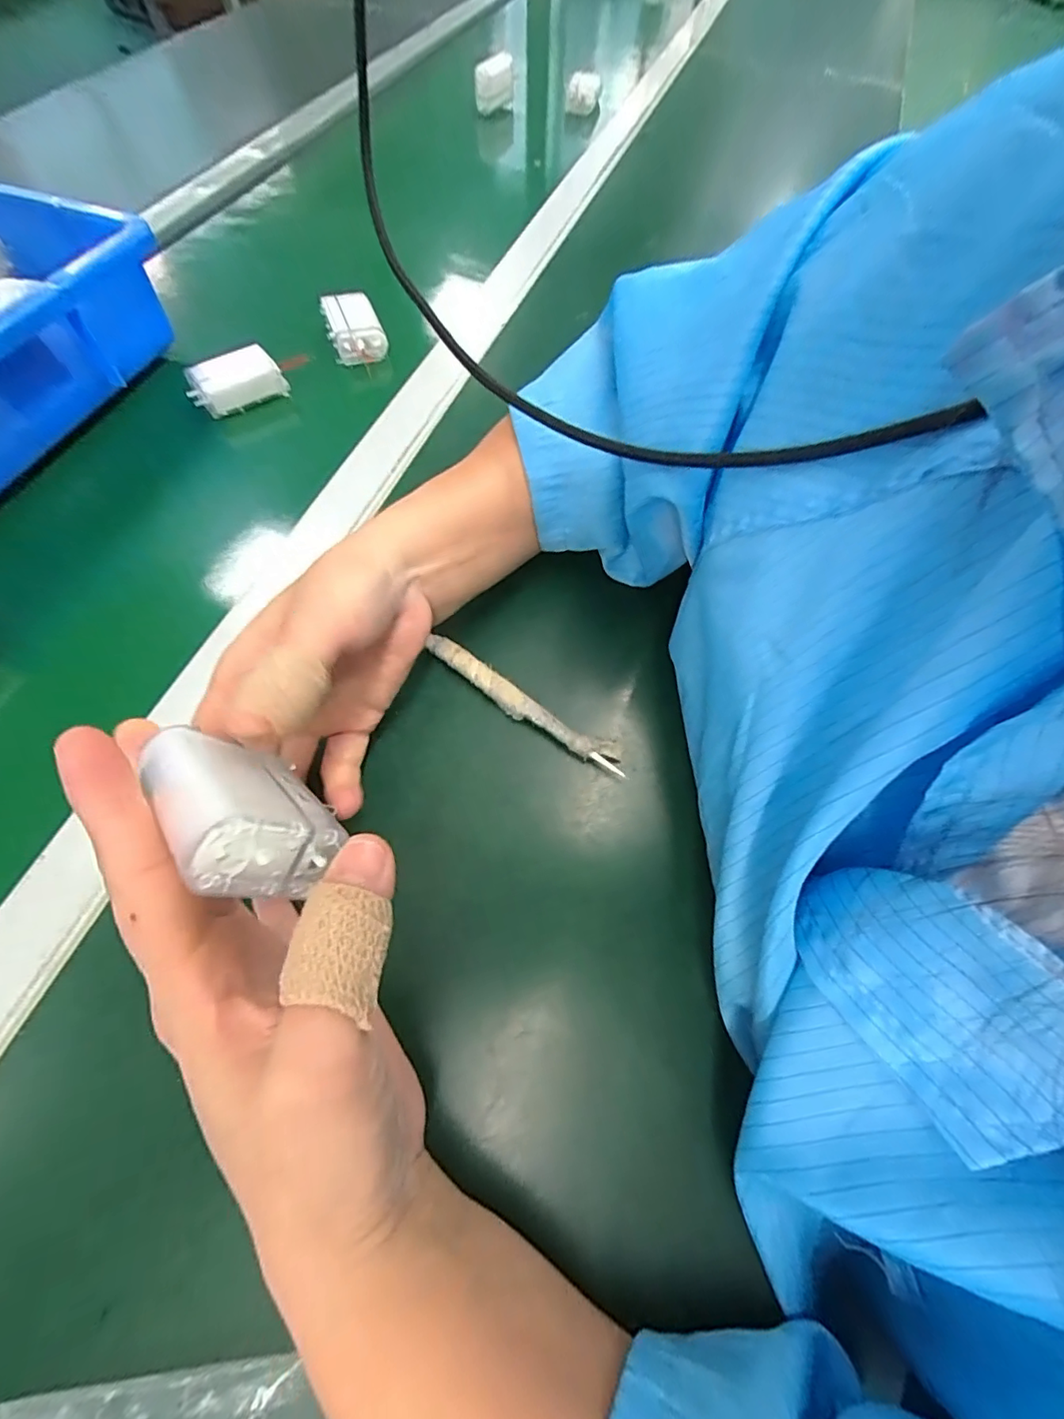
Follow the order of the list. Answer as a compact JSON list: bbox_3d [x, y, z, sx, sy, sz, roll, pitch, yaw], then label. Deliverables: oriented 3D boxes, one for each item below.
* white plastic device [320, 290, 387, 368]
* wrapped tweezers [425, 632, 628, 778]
[{"bbox_3d":[-0.140,-0.303,0.419,0.041,0.033,0.046,-14,63,-9],"label":"white plastic device"},{"bbox_3d":[-0.006,-0.003,0.278,0.120,0.011,0.016,31,65,14],"label":"wrapped tweezers"}]

